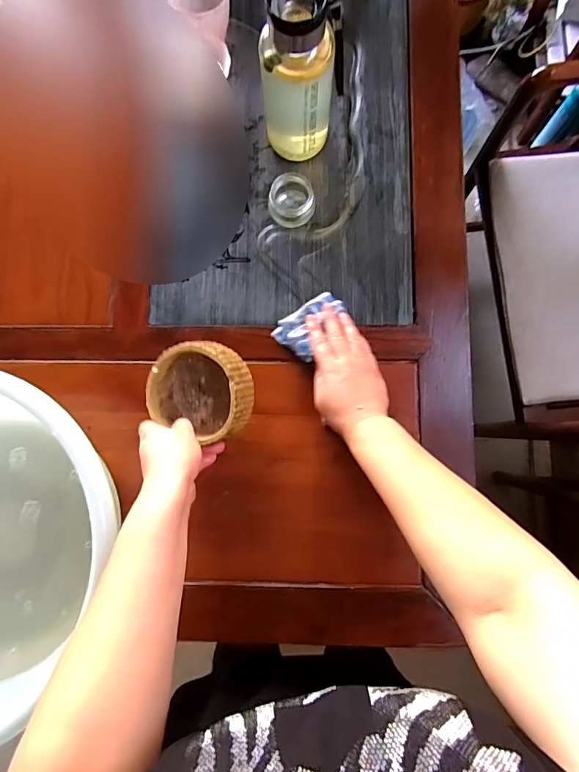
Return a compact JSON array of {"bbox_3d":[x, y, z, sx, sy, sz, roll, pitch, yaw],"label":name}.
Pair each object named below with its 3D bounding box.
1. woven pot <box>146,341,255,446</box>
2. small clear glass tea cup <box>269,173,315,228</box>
[{"bbox_3d":[-0.105,0.009,0.508,0.124,0.055,0.121,24,100,16],"label":"woven pot"},{"bbox_3d":[0.003,-0.268,0.597,0.062,0.027,0.076,-1,84,1],"label":"small clear glass tea cup"}]

